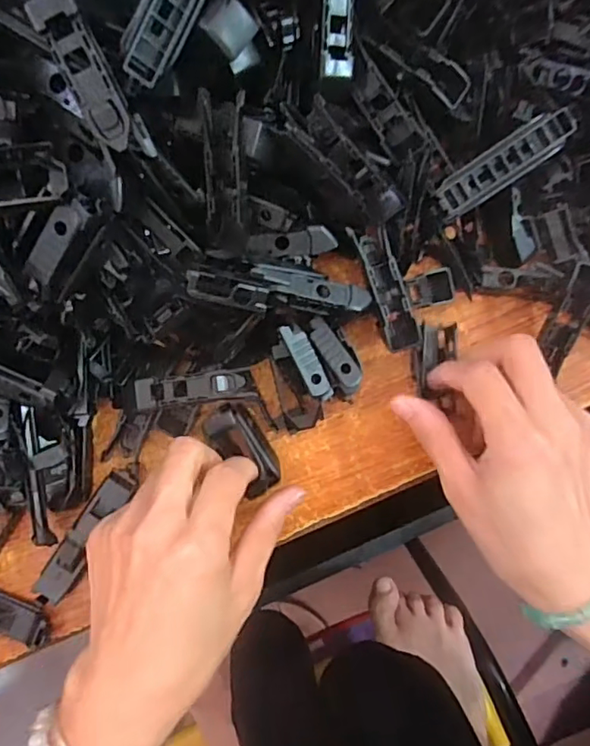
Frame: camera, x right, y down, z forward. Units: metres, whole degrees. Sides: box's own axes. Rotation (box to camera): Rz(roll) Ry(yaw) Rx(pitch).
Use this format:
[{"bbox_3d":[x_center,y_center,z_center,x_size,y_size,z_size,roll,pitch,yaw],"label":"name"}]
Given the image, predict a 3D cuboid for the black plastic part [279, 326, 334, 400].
[{"bbox_3d":[0.007,-0.005,0.284,0.013,0.004,0.044,-31,101,-2],"label":"black plastic part"}]

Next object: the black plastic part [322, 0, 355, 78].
[{"bbox_3d":[0.020,-0.159,0.244,0.014,0.008,0.051,2,108,0],"label":"black plastic part"}]

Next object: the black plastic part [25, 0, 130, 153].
[{"bbox_3d":[-0.075,-0.108,0.199,0.016,0.004,0.054,-26,106,-2],"label":"black plastic part"}]

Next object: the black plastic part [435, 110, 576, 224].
[{"bbox_3d":[0.105,-0.105,0.278,0.074,0.013,0.020,-32,87,-2],"label":"black plastic part"}]

